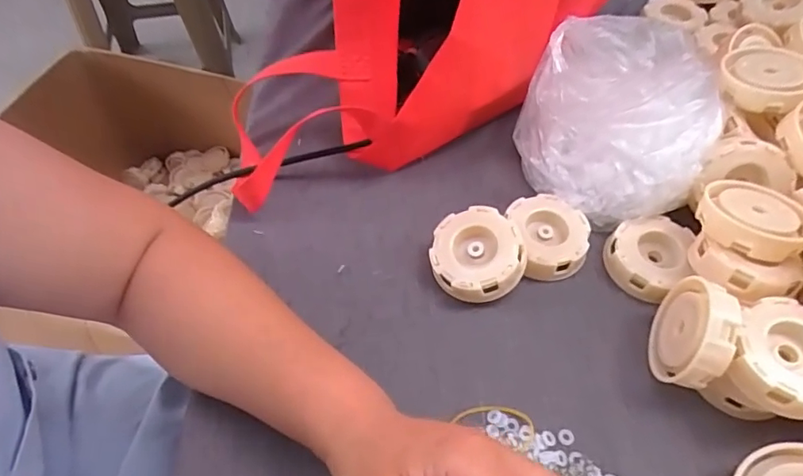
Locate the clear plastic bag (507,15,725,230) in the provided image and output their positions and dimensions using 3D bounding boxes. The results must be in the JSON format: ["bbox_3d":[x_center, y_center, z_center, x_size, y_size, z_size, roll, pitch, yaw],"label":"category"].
[{"bbox_3d":[0.170,-0.101,0.411,0.142,0.101,0.143,14,56,8],"label":"clear plastic bag"}]

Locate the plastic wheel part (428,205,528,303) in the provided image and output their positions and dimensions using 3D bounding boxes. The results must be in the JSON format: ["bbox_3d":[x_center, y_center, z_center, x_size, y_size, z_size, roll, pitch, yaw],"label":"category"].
[{"bbox_3d":[0.055,0.012,0.377,0.064,0.032,0.060,10,56,6],"label":"plastic wheel part"}]

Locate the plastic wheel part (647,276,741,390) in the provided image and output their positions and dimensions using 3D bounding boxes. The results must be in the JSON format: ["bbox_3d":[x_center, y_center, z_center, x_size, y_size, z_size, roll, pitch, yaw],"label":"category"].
[{"bbox_3d":[0.181,0.059,0.330,0.019,0.061,0.067,21,66,-3],"label":"plastic wheel part"}]

